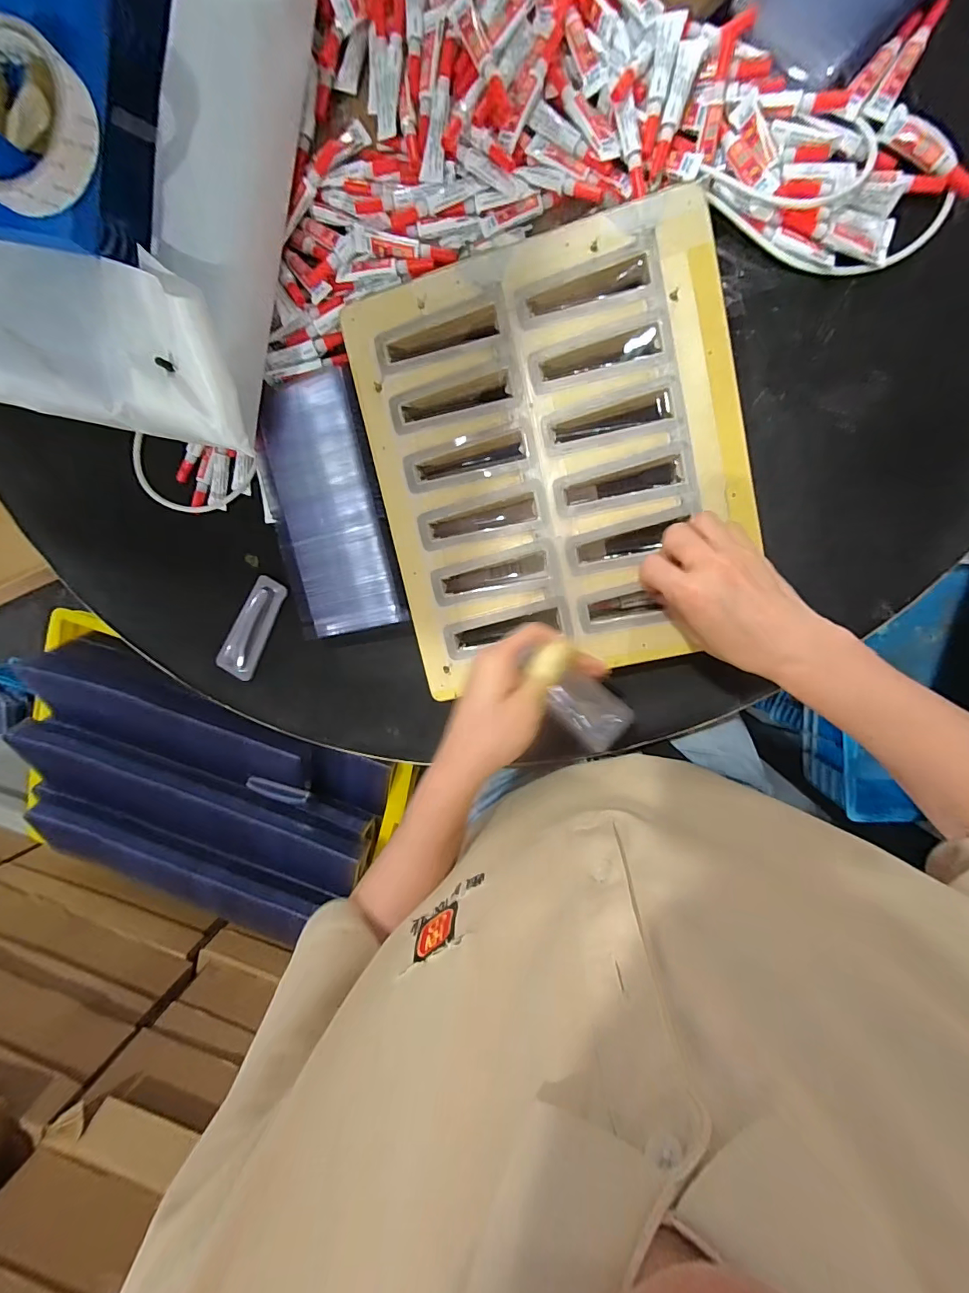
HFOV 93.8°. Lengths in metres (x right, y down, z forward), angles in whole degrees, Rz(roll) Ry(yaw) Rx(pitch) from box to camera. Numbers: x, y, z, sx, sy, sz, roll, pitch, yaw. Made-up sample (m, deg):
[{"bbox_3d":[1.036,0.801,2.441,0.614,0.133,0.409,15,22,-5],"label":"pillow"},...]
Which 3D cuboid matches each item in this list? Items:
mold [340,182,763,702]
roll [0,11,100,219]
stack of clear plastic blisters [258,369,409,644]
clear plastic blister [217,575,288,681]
[{"bbox_3d":[0.057,-0.151,0.382,0.289,0.034,0.337,-12,97,6],"label":"mold"},{"bbox_3d":[-0.278,-0.316,0.272,0.088,0.024,0.088,1,99,7],"label":"roll"},{"bbox_3d":[-0.145,-0.126,0.422,0.103,0.032,0.227,-12,97,9],"label":"stack of clear plastic blisters"},{"bbox_3d":[-0.239,-0.017,0.467,0.035,0.015,0.108,30,101,2],"label":"clear plastic blister"}]

